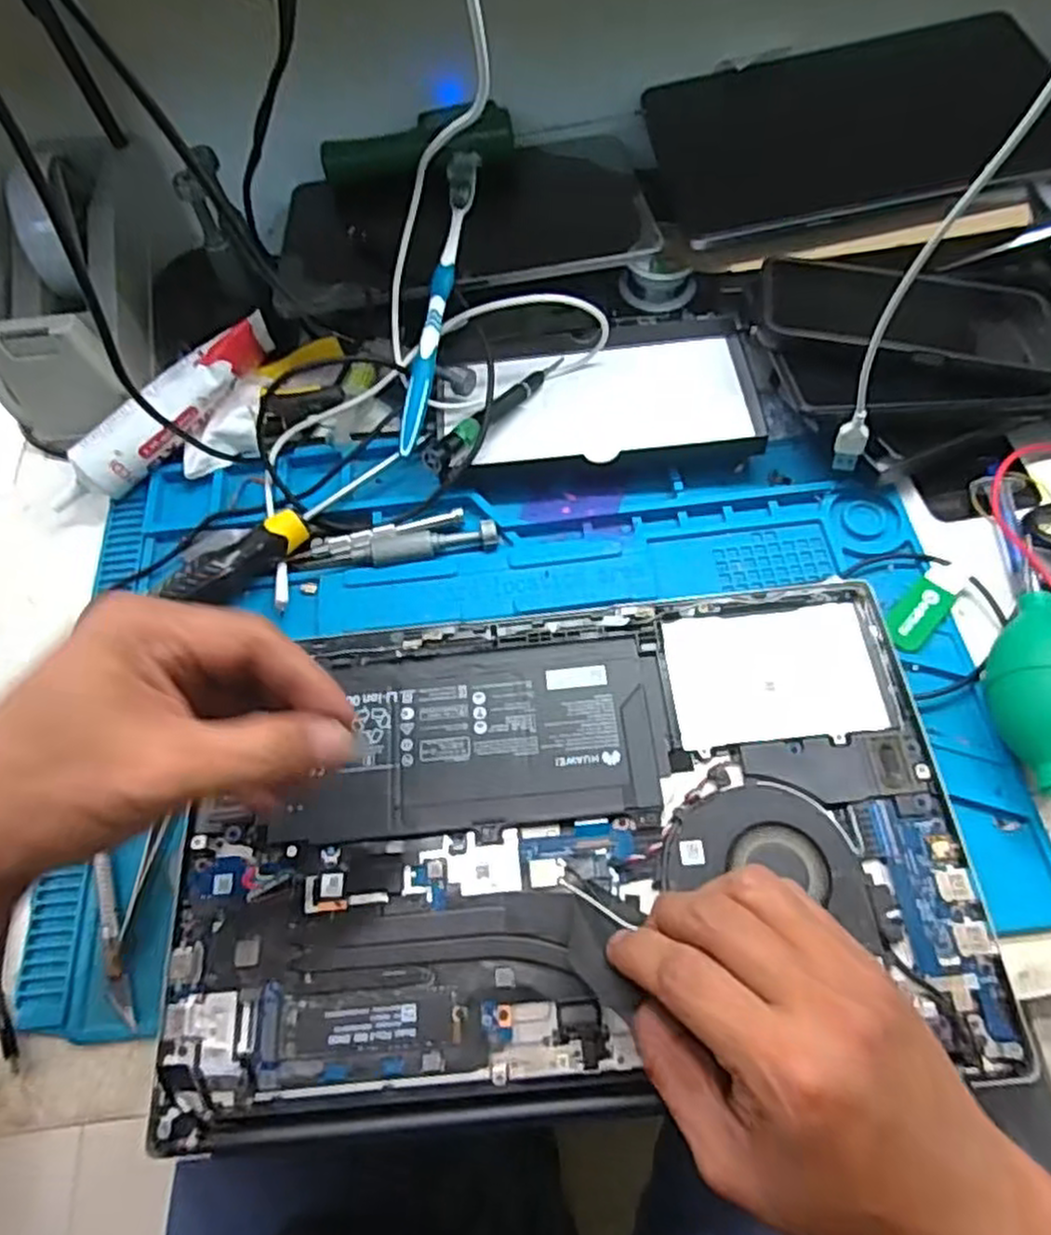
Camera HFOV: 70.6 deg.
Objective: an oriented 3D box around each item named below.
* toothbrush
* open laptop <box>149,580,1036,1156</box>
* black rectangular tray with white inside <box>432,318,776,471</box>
[{"bbox_3d":[-0.052,-0.186,0.441,0.015,0.014,0.180,11,88,10],"label":"toothbrush"},{"bbox_3d":[0.016,0.095,0.345,0.348,0.014,0.217,-6,62,1],"label":"open laptop"},{"bbox_3d":[0.047,-0.152,0.470,0.189,0.023,0.124,-3,62,3],"label":"black rectangular tray with white inside"}]

